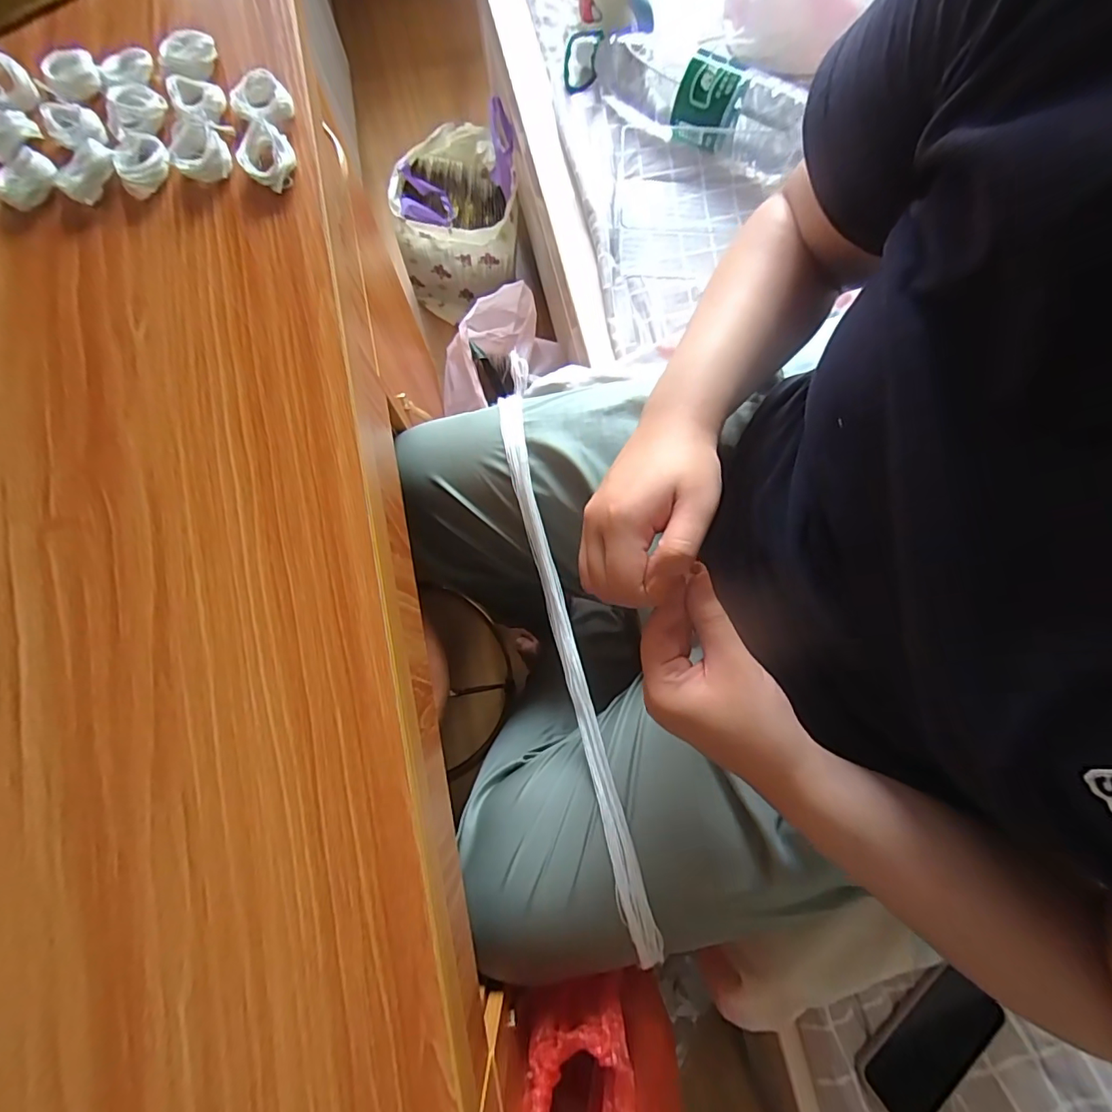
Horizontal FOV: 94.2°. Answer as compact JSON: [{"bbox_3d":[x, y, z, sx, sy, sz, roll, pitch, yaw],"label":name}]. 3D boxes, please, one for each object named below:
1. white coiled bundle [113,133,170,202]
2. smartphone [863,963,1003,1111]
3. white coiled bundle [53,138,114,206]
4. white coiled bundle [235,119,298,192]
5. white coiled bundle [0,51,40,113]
[{"bbox_3d":[-0.221,-0.210,0.275,0.028,0.008,0.030,-29,80,-7],"label":"white coiled bundle"},{"bbox_3d":[0.351,0.456,0.483,0.138,0.009,0.074,-33,86,-13],"label":"smartphone"},{"bbox_3d":[-0.243,-0.200,0.268,0.016,0.012,0.031,33,79,5],"label":"white coiled bundle"},{"bbox_3d":[-0.154,-0.213,0.274,0.027,0.012,0.029,0,78,-2],"label":"white coiled bundle"},{"bbox_3d":[-0.299,-0.257,0.277,0.025,0.015,0.036,-36,81,-9],"label":"white coiled bundle"}]

